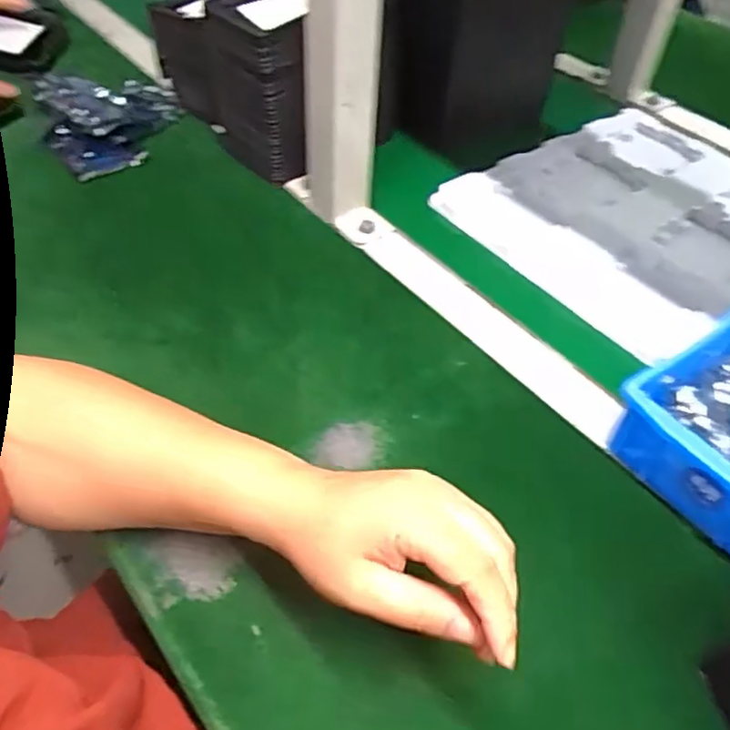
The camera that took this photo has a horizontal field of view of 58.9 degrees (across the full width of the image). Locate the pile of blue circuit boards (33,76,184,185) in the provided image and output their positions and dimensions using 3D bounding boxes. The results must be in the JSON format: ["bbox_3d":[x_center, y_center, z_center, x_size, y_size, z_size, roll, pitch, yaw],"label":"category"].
[{"bbox_3d":[-0.265,-0.262,0.685,0.137,0.033,0.178,-18,52,-18],"label":"pile of blue circuit boards"}]

